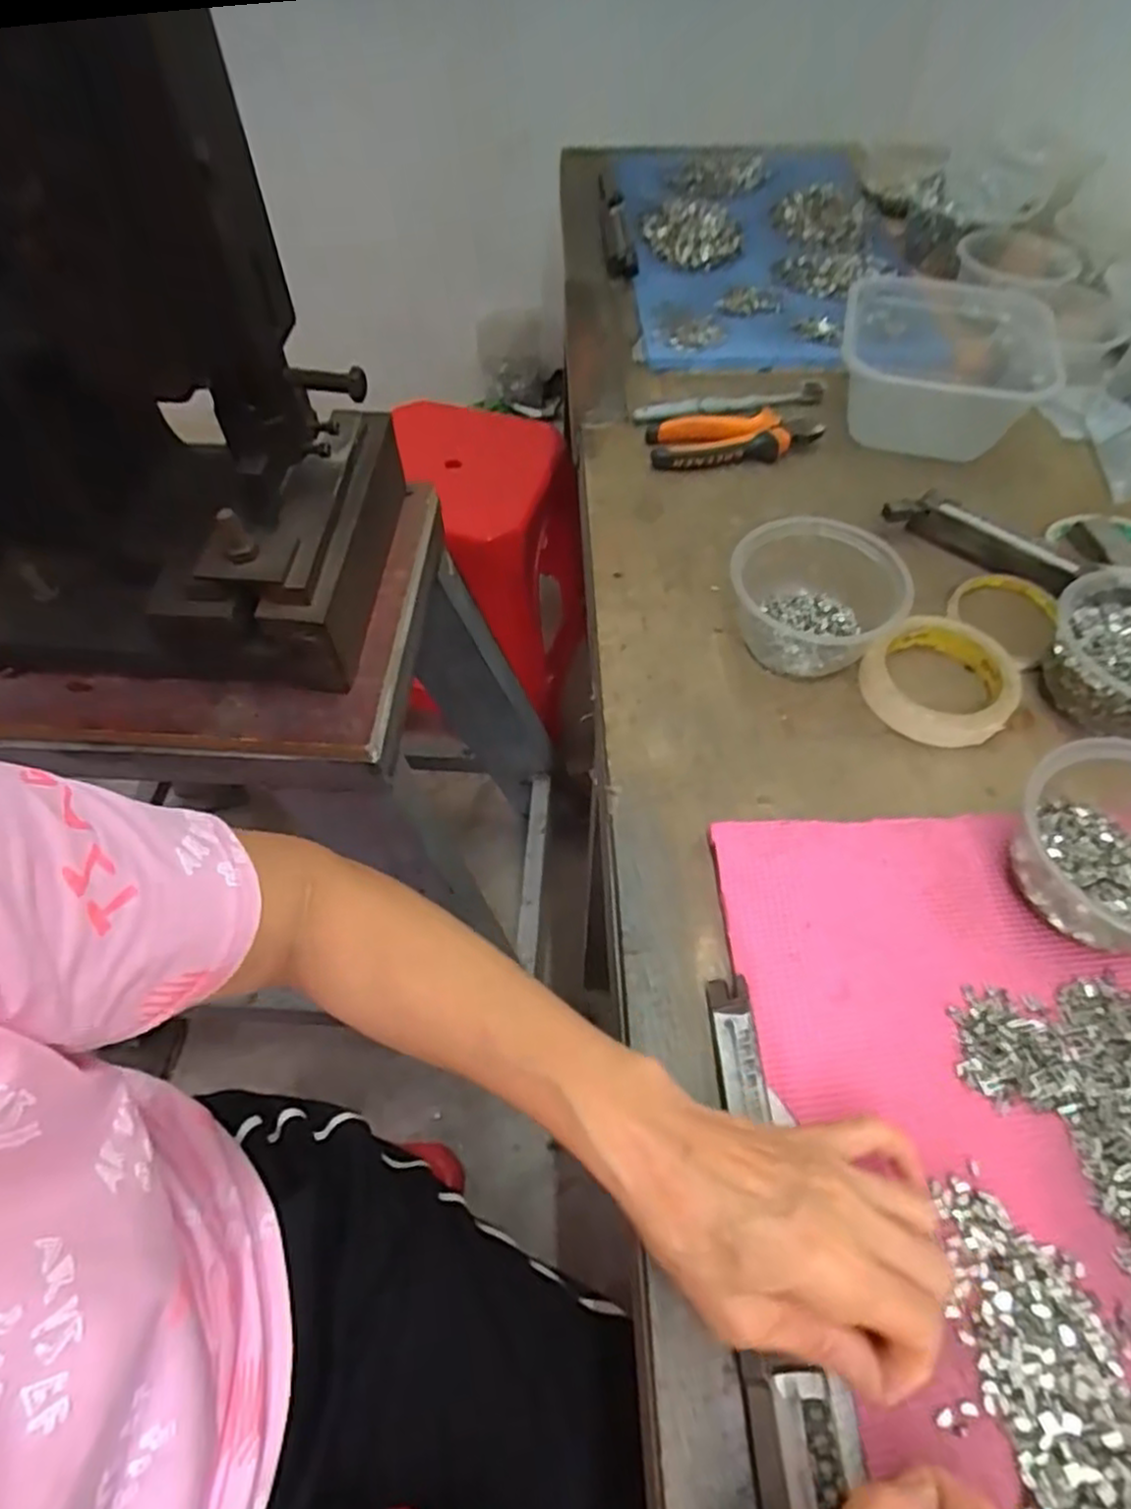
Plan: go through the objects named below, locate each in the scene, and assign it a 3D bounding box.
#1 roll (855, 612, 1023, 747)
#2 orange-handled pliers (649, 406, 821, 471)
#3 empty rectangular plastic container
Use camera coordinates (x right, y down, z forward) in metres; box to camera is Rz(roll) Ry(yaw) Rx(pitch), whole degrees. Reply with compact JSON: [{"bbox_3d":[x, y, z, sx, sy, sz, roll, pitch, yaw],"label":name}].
[{"bbox_3d":[0.253,-0.050,0.506,0.092,0.029,0.098,-1,56,2],"label":"roll"},{"bbox_3d":[0.146,-0.277,0.646,0.148,0.026,0.061,-6,56,-1],"label":"orange-handled pliers"},{"bbox_3d":[0.338,-0.354,0.671,0.170,0.087,0.186,17,59,14],"label":"empty rectangular plastic container"}]

